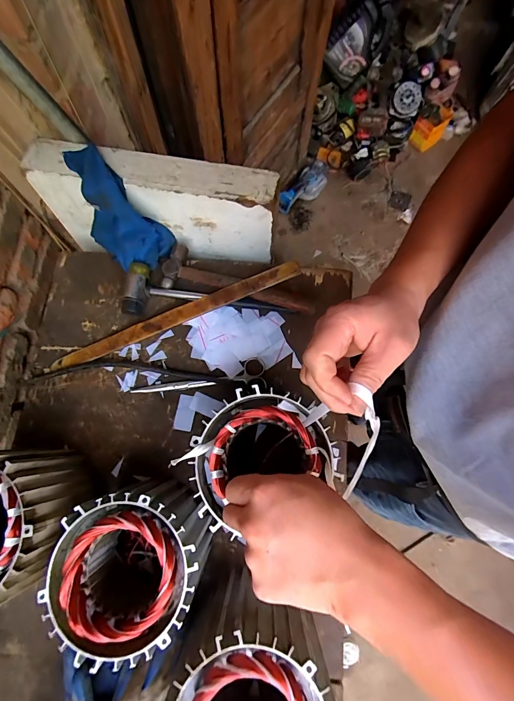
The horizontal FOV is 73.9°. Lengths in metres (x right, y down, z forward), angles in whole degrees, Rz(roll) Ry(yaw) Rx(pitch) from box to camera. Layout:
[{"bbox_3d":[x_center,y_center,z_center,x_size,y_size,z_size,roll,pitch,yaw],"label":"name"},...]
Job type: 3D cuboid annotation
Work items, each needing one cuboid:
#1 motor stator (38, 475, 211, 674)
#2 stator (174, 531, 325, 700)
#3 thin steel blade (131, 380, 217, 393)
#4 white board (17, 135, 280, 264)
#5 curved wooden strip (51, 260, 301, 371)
[{"bbox_3d":[-0.127,0.226,0.375,0.131,0.130,0.128,0,74,0],"label":"motor stator"},{"bbox_3d":[-0.005,0.321,0.341,0.140,0.160,0.137,15,75,4],"label":"stator"},{"bbox_3d":[-0.122,0.052,0.498,0.117,0.005,0.011,-6,74,-2],"label":"thin steel blade"},{"bbox_3d":[-0.137,-0.209,0.498,0.318,0.145,0.068,5,74,1],"label":"white board"},{"bbox_3d":[-0.115,-0.050,0.489,0.365,0.046,0.026,-21,75,-6],"label":"curved wooden strip"}]

